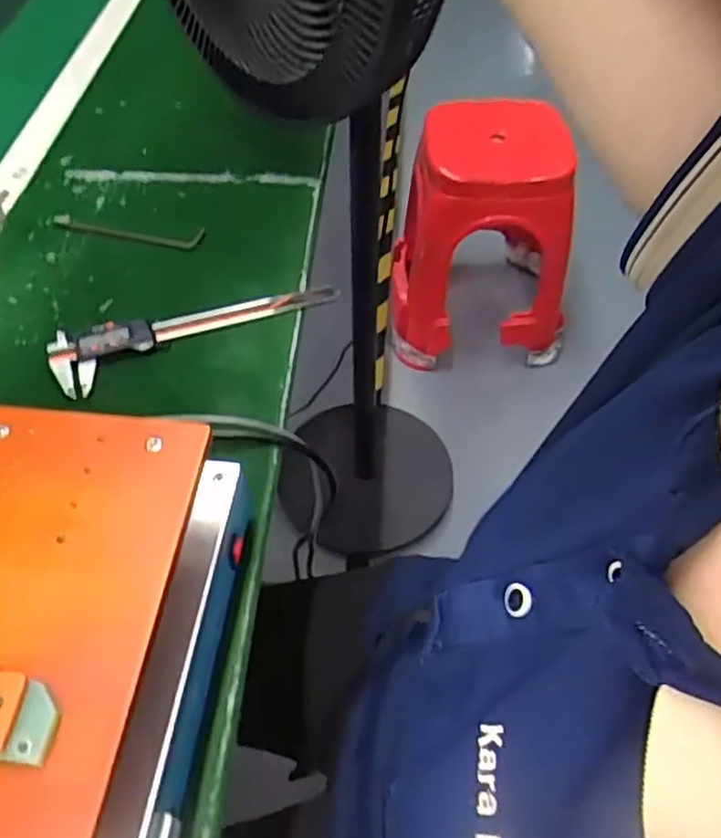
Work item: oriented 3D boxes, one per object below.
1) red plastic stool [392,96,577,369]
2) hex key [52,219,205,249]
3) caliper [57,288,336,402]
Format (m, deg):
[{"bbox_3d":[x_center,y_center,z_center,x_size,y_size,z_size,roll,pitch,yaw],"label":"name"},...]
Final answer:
[{"bbox_3d":[0.253,-0.392,1.458,0.354,0.495,0.354,3,53,3],"label":"red plastic stool"},{"bbox_3d":[-0.222,-0.177,0.661,0.152,0.008,0.019,8,53,9],"label":"hex key"},{"bbox_3d":[-0.132,-0.076,0.575,0.235,0.016,0.062,-17,55,-12],"label":"caliper"}]

